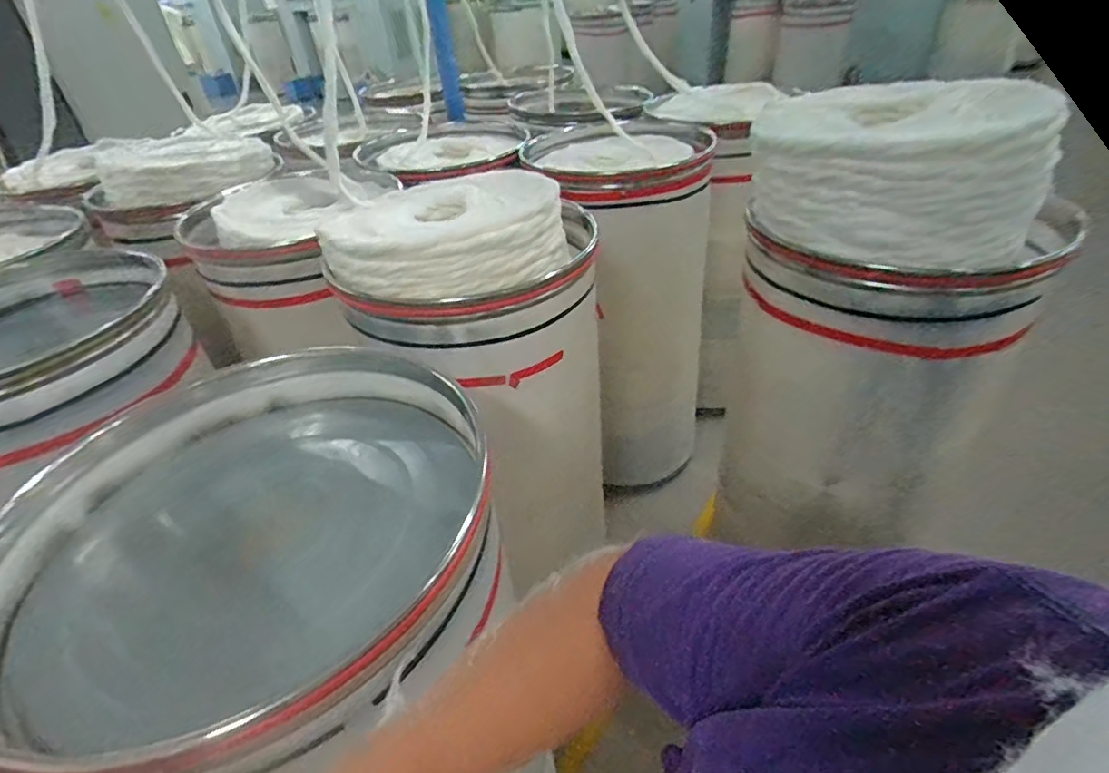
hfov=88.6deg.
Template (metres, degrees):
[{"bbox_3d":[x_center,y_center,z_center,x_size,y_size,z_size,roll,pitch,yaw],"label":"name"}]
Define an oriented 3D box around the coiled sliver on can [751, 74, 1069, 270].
[{"bbox_3d":[0.600,-0.402,1.044,0.471,0.231,0.463,-31,44,-29],"label":"coiled sliver on can"}]

